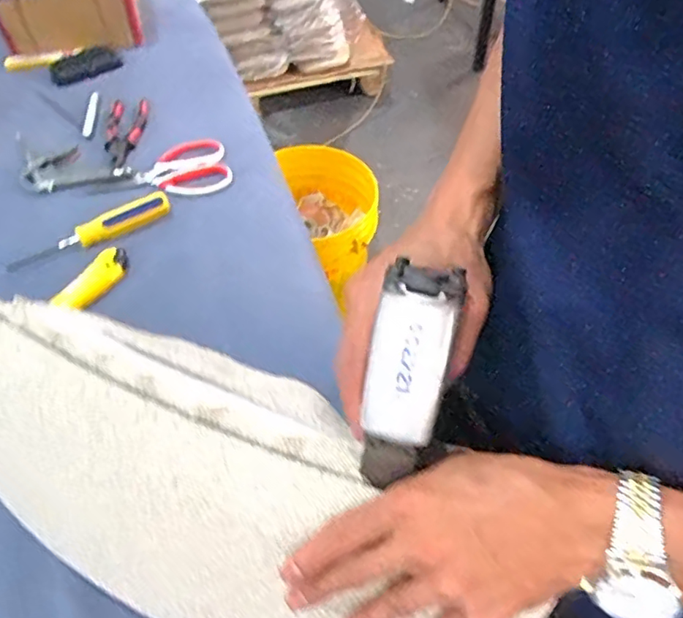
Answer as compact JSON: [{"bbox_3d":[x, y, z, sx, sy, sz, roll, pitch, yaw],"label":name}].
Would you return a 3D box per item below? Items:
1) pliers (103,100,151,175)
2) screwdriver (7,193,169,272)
[{"bbox_3d":[-0.307,-0.253,0.805,0.053,0.022,0.153,-4,53,-2],"label":"pliers"},{"bbox_3d":[-0.304,-0.095,0.682,0.194,0.032,0.022,-25,56,-17],"label":"screwdriver"}]

